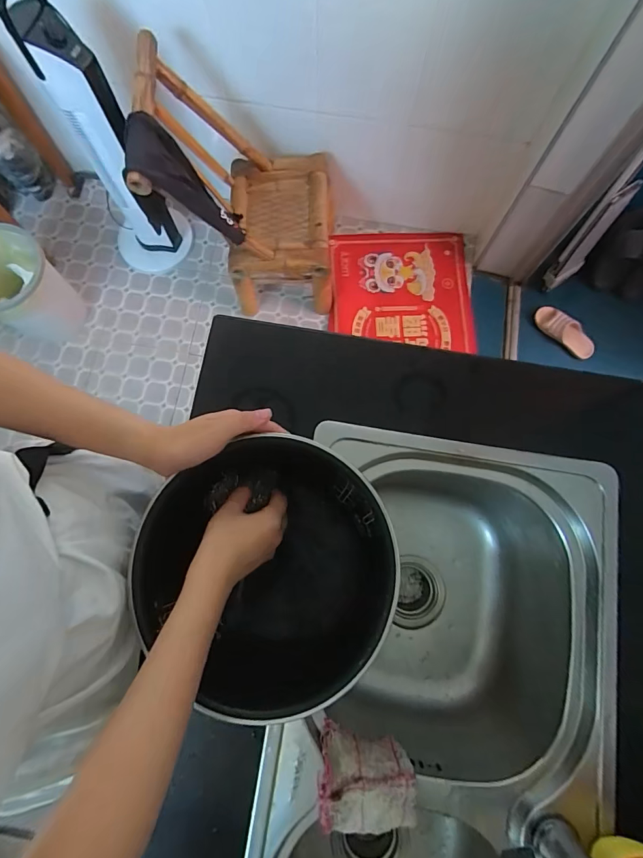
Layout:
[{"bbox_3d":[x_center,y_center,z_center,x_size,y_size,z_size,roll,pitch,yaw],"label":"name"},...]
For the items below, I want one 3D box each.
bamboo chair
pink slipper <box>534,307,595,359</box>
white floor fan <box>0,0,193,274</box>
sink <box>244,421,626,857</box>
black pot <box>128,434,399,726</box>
[{"bbox_3d":[-0.182,-0.623,1.103,0.400,0.555,0.388,-1,78,0],"label":"bamboo chair"},{"bbox_3d":[0.800,-0.318,1.360,0.085,0.057,0.214,-43,82,-8],"label":"pink slipper"},{"bbox_3d":[-0.577,-0.739,1.088,0.222,0.713,0.246,-26,80,-5],"label":"white floor fan"},{"bbox_3d":[0.129,0.370,0.533,0.360,0.239,0.690,12,79,2],"label":"sink"},{"bbox_3d":[-0.047,0.129,0.408,0.218,0.120,0.224,0,78,0],"label":"black pot"}]

